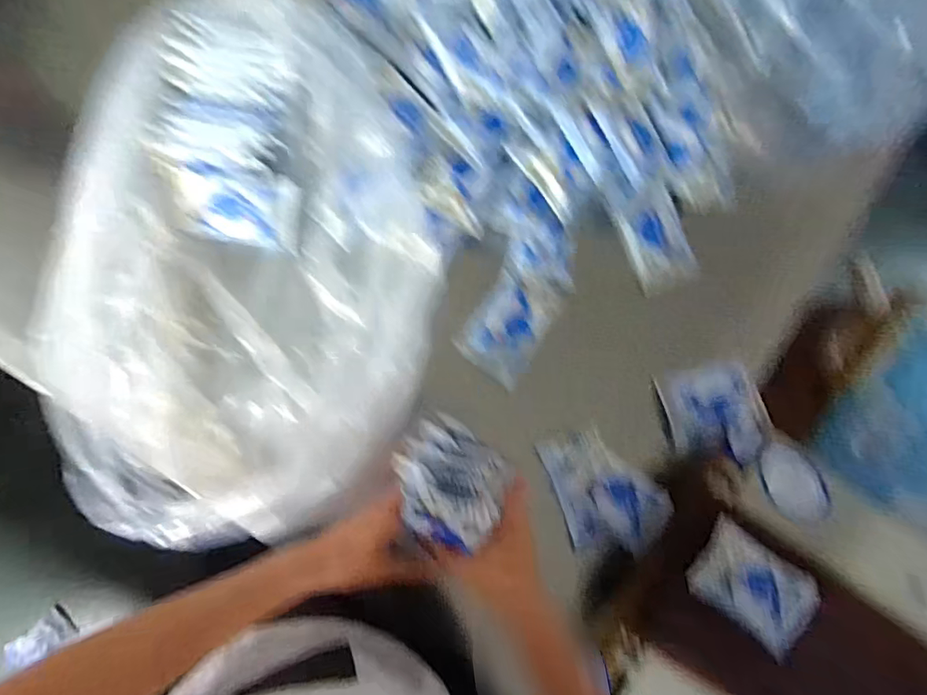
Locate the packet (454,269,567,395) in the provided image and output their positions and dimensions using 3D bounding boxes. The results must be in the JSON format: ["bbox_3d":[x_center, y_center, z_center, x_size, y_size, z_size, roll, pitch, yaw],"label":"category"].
[{"bbox_3d":[0.063,-0.028,0.683,0.094,0.018,0.135,36,85,-3],"label":"packet"}]

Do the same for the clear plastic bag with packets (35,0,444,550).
[{"bbox_3d":[-0.228,-0.086,0.620,0.389,0.099,0.609,12,86,-5],"label":"clear plastic bag with packets"}]

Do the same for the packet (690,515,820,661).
[{"bbox_3d":[0.344,0.284,0.620,0.141,0.023,0.097,35,85,-3],"label":"packet"}]

